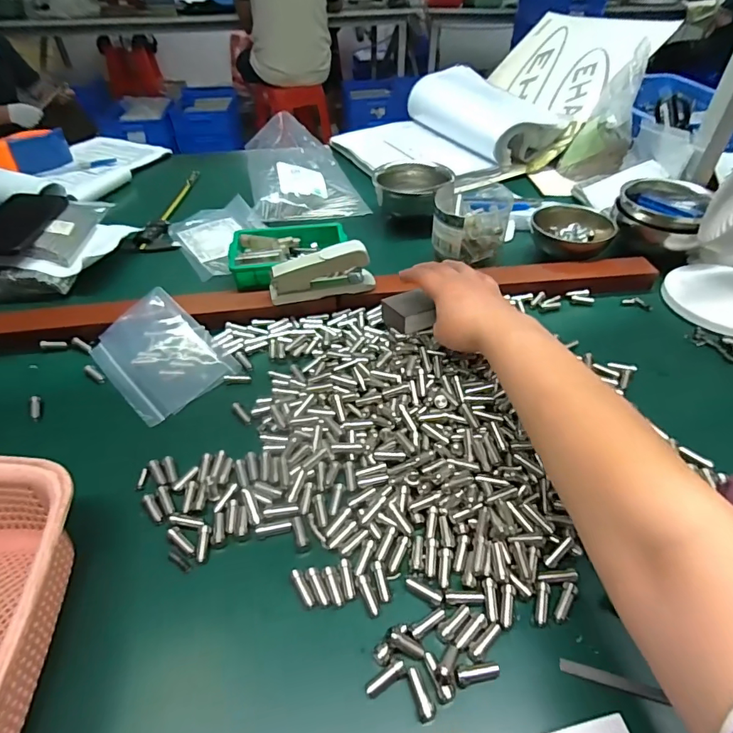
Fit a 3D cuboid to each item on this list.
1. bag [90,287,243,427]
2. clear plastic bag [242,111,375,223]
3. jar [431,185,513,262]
[{"bbox_3d":[-0.223,-0.019,0.492,0.108,0.030,0.155,-34,53,-30],"label":"bag"},{"bbox_3d":[-0.113,-0.341,0.789,0.180,0.092,0.232,-13,45,-12],"label":"clear plastic bag"},{"bbox_3d":[0.144,-0.198,0.634,0.098,0.070,0.114,7,44,9],"label":"jar"}]

